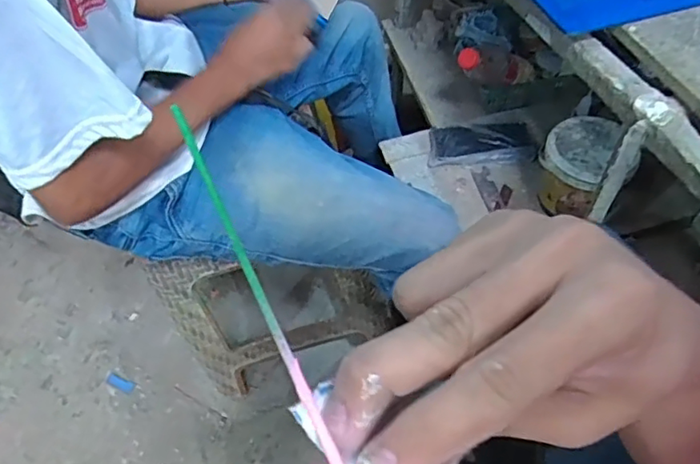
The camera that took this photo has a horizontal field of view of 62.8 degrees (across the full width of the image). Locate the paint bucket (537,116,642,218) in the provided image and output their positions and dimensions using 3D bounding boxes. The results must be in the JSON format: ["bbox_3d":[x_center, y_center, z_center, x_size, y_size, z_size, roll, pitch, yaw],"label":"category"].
[{"bbox_3d":[0.353,-0.088,0.878,0.127,0.127,0.129,-1,55,2],"label":"paint bucket"}]

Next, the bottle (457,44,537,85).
[{"bbox_3d":[0.245,-0.278,0.973,0.216,0.060,0.063,-10,46,-48],"label":"bottle"}]

